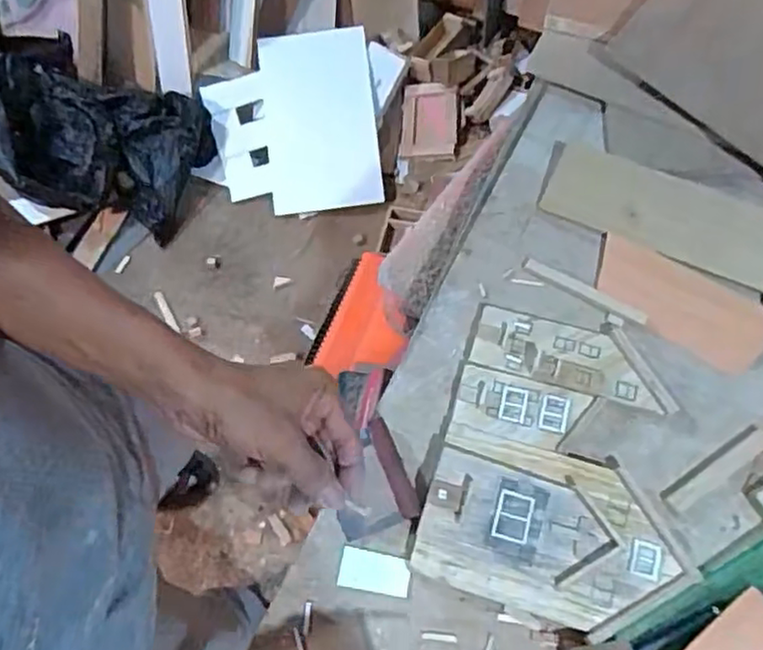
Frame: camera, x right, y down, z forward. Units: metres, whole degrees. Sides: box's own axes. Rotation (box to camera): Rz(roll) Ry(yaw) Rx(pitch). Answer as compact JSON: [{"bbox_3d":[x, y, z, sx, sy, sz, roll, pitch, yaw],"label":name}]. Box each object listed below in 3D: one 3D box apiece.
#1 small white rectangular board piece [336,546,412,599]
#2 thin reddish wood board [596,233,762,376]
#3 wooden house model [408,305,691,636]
[{"bbox_3d":[-0.006,0.227,0.613,0.064,0.007,0.034,10,67,5],"label":"small white rectangular board piece"},{"bbox_3d":[0.312,-0.023,0.700,0.186,0.010,0.085,29,70,12],"label":"thin reddish wood board"},{"bbox_3d":[0.175,0.125,0.627,0.226,0.029,0.274,16,68,8],"label":"wooden house model"}]

